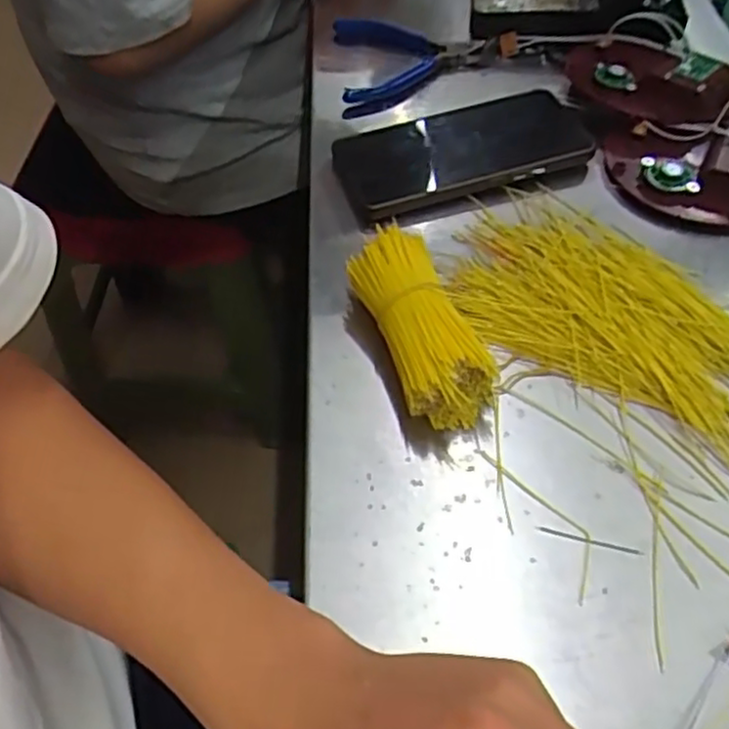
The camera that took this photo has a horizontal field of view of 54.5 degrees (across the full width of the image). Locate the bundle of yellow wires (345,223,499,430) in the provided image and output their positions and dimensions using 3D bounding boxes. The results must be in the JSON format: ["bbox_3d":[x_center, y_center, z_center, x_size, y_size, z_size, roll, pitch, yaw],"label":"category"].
[{"bbox_3d":[0.028,-0.020,0.372,0.047,0.043,0.106,-17,54,-11],"label":"bundle of yellow wires"}]

